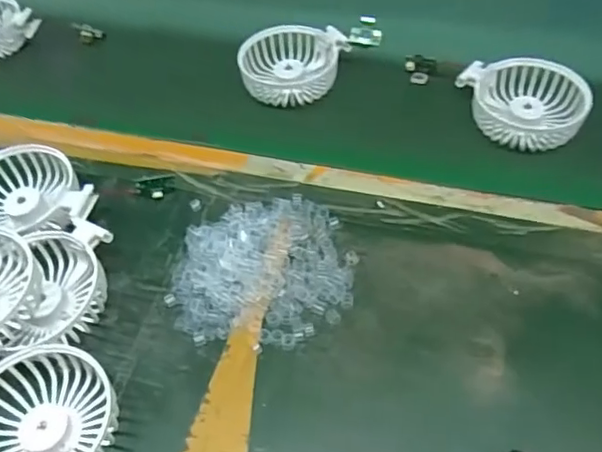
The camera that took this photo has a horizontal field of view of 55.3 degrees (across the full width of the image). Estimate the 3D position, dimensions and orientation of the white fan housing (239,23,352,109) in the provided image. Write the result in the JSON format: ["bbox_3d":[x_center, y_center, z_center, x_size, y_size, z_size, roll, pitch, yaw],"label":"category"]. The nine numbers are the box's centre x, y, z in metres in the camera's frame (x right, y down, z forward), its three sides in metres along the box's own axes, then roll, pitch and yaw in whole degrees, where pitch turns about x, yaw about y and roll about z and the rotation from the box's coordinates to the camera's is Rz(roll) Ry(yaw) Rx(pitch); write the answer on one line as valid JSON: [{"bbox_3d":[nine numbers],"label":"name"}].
[{"bbox_3d":[-0.010,-0.149,0.539,0.091,0.032,0.088,-3,53,4],"label":"white fan housing"}]

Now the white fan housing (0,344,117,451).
[{"bbox_3d":[-0.158,0.120,0.339,0.088,0.034,0.087,-3,53,4],"label":"white fan housing"}]

